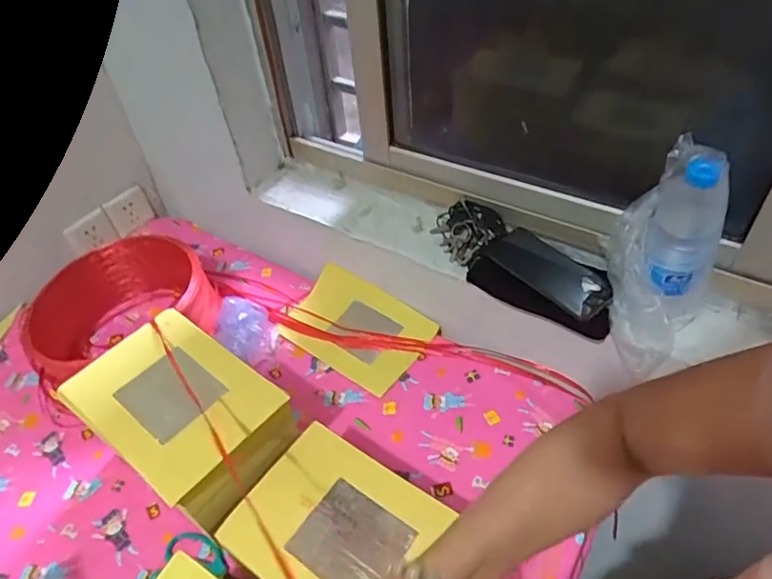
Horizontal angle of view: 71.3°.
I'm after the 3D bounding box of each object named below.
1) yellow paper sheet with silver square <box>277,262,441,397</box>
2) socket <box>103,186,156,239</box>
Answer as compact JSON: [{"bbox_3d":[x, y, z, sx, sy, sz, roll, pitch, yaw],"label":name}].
[{"bbox_3d":[-0.051,0.060,0.892,0.231,0.022,0.152,28,70,23],"label":"yellow paper sheet with silver square"},{"bbox_3d":[-0.533,-0.164,1.119,0.025,0.076,0.085,25,51,27],"label":"socket"}]

